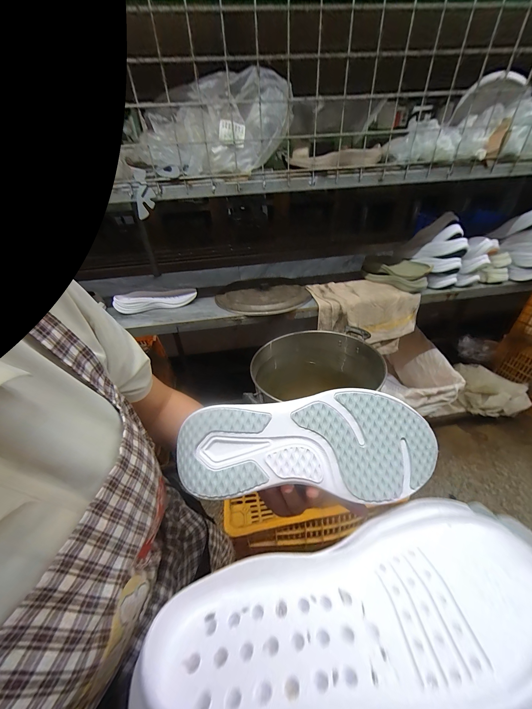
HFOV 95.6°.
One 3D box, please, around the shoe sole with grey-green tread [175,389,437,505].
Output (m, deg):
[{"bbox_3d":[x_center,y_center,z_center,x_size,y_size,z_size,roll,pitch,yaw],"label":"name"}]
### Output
[{"bbox_3d":[0.041,0.089,0.246,0.256,0.017,0.100,2,77,2],"label":"shoe sole with grey-green tread"}]

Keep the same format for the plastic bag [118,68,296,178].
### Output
[{"bbox_3d":[-0.149,-0.571,0.613,0.408,0.189,0.127,-1,34,6],"label":"plastic bag"}]

